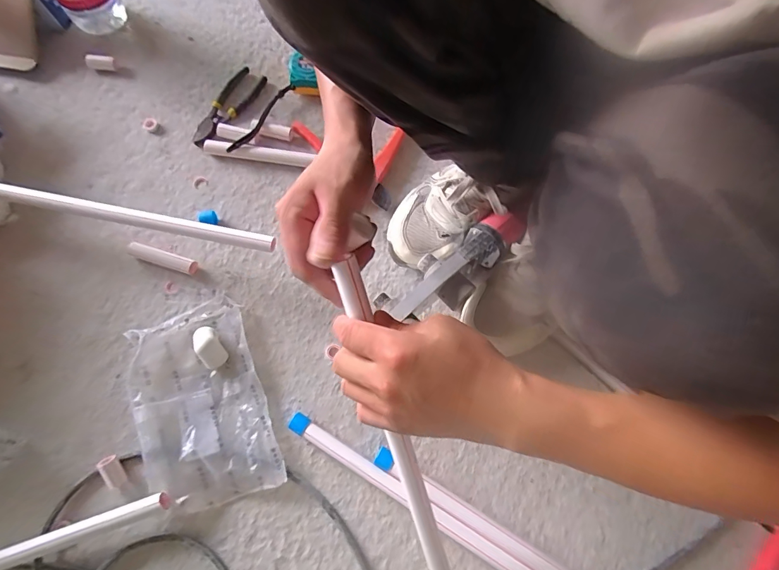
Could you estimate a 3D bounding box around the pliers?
[{"bbox_3d":[-0.258,-0.284,0.654,0.058,0.017,0.162,25,72,7],"label":"pliers"}]

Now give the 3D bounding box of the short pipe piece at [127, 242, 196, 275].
[{"bbox_3d":[-0.309,-0.036,0.563,0.096,0.013,0.019,17,72,4],"label":"short pipe piece"}]

